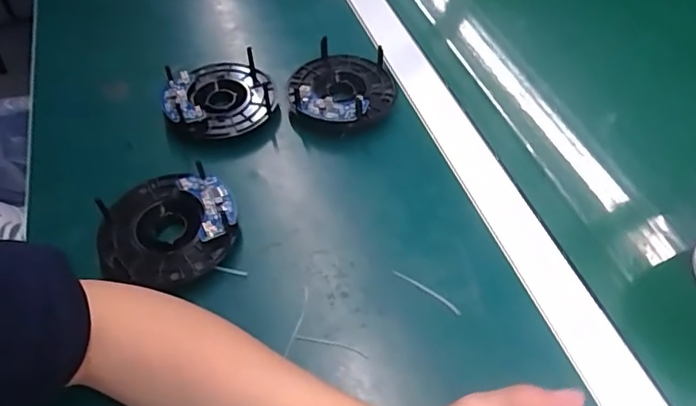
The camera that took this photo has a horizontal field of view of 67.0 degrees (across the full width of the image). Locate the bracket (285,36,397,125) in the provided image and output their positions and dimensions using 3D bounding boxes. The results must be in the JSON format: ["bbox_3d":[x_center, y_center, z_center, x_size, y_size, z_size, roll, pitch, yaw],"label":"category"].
[{"bbox_3d":[-0.006,-0.107,0.498,0.098,0.032,0.094,6,52,6],"label":"bracket"}]

